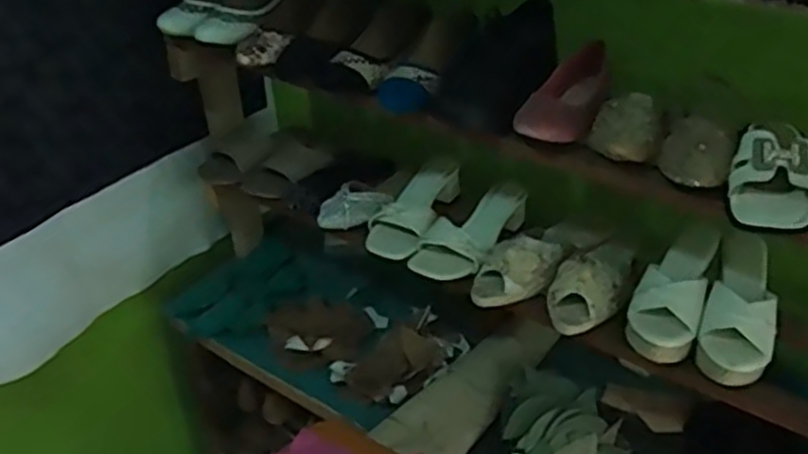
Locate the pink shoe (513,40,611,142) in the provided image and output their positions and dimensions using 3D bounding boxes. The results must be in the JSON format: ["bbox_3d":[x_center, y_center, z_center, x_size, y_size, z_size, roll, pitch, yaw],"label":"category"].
[{"bbox_3d":[0.201,-0.160,0.925,0.076,0.057,0.217,13,36,20],"label":"pink shoe"}]

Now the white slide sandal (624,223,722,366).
[{"bbox_3d":[0.345,0.080,0.972,0.083,0.064,0.210,15,37,23],"label":"white slide sandal"}]

